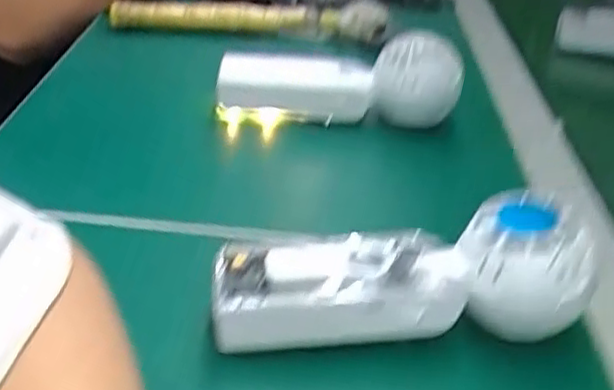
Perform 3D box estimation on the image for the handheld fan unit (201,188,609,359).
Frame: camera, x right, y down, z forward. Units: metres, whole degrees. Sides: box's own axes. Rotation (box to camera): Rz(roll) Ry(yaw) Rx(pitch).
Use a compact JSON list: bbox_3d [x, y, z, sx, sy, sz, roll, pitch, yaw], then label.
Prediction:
[{"bbox_3d":[0.041,0.033,0.318,0.161,0.054,0.048,0,35,-11],"label":"handheld fan unit"}]

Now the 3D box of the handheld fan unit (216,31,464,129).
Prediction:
[{"bbox_3d":[0.025,-0.084,0.520,0.176,0.062,0.056,4,34,-6],"label":"handheld fan unit"}]

